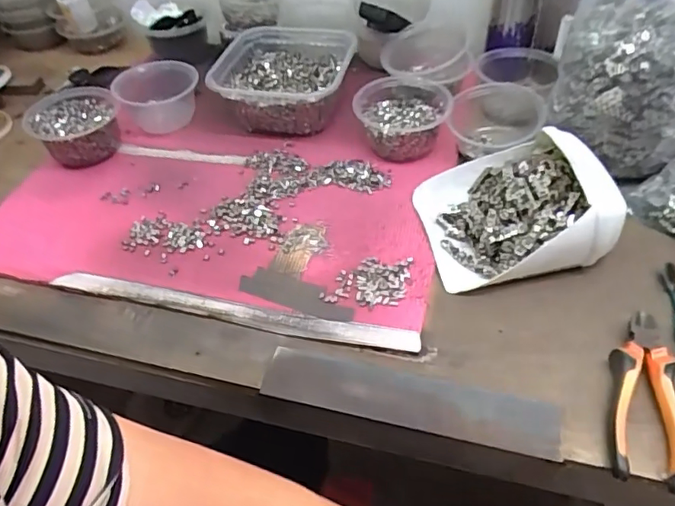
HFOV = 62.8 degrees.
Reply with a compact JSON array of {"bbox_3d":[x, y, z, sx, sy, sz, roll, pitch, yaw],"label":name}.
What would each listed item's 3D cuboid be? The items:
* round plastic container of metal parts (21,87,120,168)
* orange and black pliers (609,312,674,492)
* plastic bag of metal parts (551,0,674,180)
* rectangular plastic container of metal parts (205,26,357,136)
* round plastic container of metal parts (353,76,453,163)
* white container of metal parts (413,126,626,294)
[{"bbox_3d":[-0.332,-0.158,0.714,0.106,0.067,0.106,-2,45,2],"label":"round plastic container of metal parts"},{"bbox_3d":[0.250,0.113,0.448,0.053,0.024,0.144,10,51,15],"label":"orange and black pliers"},{"bbox_3d":[0.310,-0.180,0.584,0.147,0.157,0.114,21,53,22],"label":"plastic bag of metal parts"},{"bbox_3d":[-0.069,-0.238,0.745,0.170,0.070,0.178,6,46,11],"label":"rectangular plastic container of metal parts"},{"bbox_3d":[0.078,-0.164,0.679,0.110,0.052,0.107,-2,45,2],"label":"round plastic container of metal parts"},{"bbox_3d":[0.176,-0.051,0.561,0.176,0.072,0.157,-5,48,0],"label":"white container of metal parts"}]

